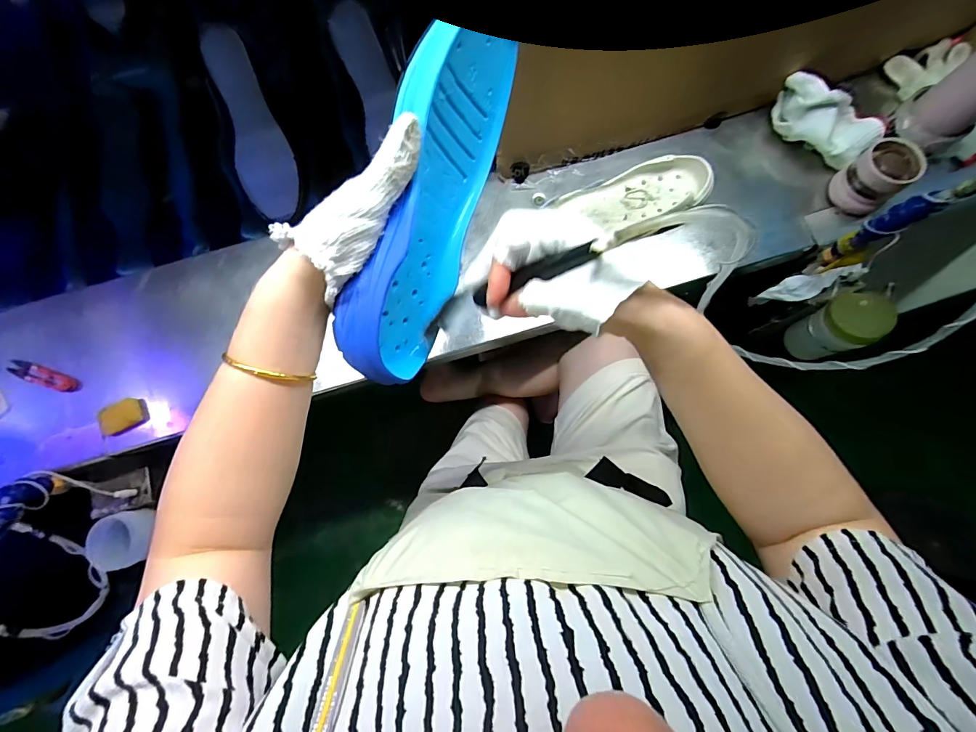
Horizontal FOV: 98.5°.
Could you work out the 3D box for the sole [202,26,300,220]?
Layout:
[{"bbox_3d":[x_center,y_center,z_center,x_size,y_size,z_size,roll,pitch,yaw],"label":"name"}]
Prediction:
[{"bbox_3d":[-0.334,-0.342,0.600,0.073,0.024,0.244,-14,106,-2],"label":"sole"}]

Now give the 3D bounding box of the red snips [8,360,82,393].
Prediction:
[{"bbox_3d":[-0.594,0.014,0.562,0.104,0.017,0.023,16,80,4],"label":"red snips"}]

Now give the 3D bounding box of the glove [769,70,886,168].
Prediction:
[{"bbox_3d":[0.442,-0.326,0.550,0.137,0.066,0.094,28,81,-6],"label":"glove"}]

